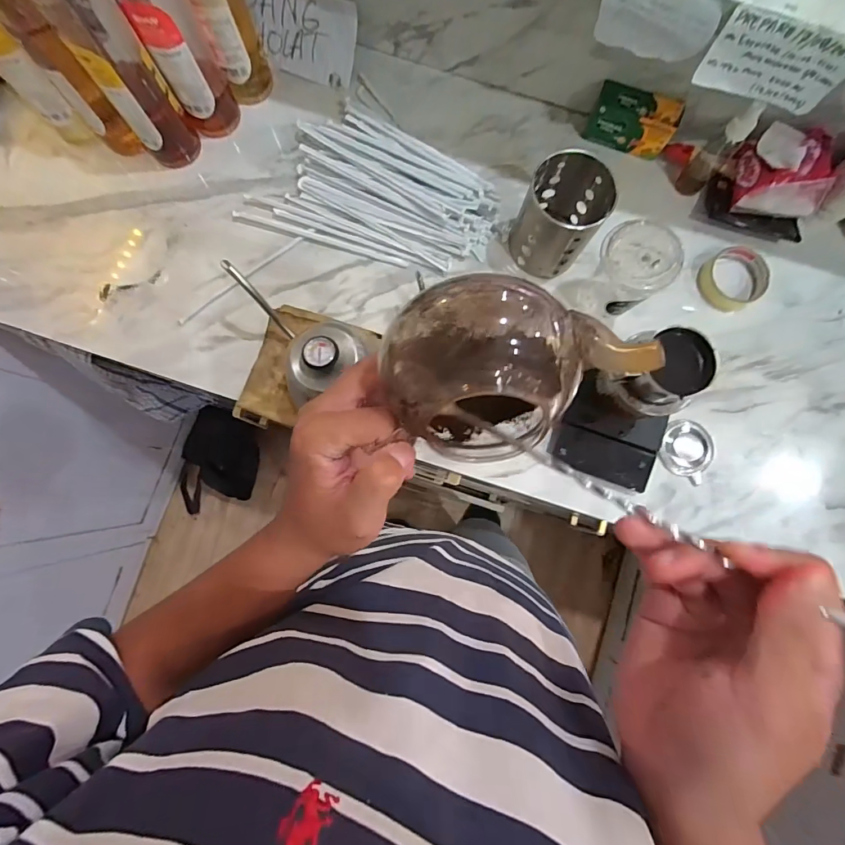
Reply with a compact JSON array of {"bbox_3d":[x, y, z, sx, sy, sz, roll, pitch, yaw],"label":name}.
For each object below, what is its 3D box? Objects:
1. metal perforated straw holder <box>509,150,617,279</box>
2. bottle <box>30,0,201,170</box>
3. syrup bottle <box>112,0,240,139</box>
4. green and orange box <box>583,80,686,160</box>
[{"bbox_3d":[0.175,-0.263,0.579,0.092,0.114,0.104,26,84,2],"label":"metal perforated straw holder"},{"bbox_3d":[-0.361,-0.420,0.513,0.073,0.262,0.079,-37,85,-5],"label":"bottle"},{"bbox_3d":[-0.302,-0.464,0.525,0.071,0.270,0.069,0,83,-1],"label":"syrup bottle"},{"bbox_3d":[0.295,-0.425,0.631,0.114,0.063,0.047,17,83,1],"label":"green and orange box"}]

